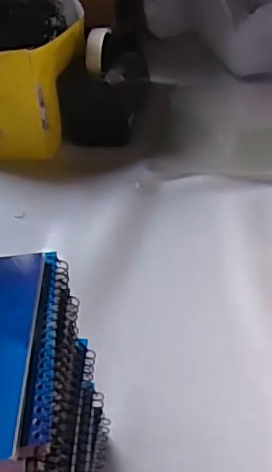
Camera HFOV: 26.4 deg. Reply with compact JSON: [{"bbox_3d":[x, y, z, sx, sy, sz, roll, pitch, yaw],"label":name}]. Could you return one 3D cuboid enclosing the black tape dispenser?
[{"bbox_3d":[-0.043,-0.220,0.796,0.089,0.115,0.188,2,40,10],"label":"black tape dispenser"}]

